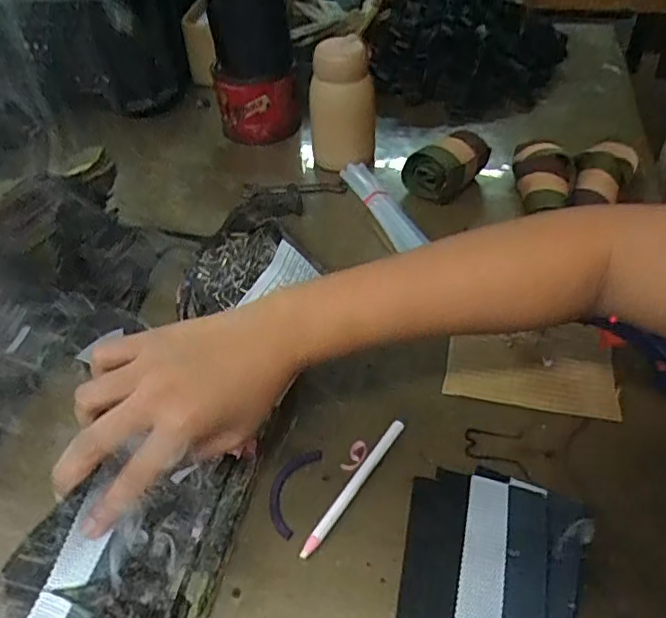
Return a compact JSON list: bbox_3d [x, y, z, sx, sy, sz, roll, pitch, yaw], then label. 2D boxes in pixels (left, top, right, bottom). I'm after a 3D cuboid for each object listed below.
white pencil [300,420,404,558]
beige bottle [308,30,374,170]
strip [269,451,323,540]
[{"bbox_3d":[0.016,0.126,0.408,0.009,0.010,0.120,27,53,26],"label":"white pencil"},{"bbox_3d":[0.011,-0.235,0.648,0.075,0.127,0.072,-4,46,0],"label":"beige bottle"},{"bbox_3d":[-0.031,0.130,0.411,0.027,0.004,0.067,12,48,15],"label":"strip"}]

